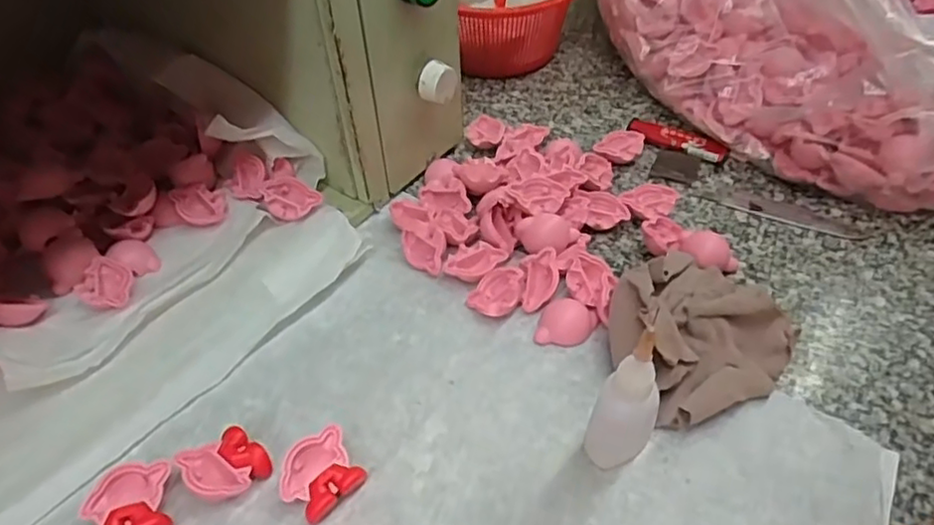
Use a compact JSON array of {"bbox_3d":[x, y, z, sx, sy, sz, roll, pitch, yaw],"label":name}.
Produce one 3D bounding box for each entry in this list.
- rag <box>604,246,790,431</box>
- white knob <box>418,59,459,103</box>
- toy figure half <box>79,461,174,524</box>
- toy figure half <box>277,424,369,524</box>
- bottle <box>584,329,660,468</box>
[{"bbox_3d":[0.125,0.033,0.337,0.090,0.036,0.085,-17,48,-15],"label":"rag"},{"bbox_3d":[-0.019,-0.116,0.406,0.019,0.024,0.022,19,49,19],"label":"white knob"},{"bbox_3d":[-0.152,0.111,0.285,0.034,0.016,0.034,-8,46,-7],"label":"toy figure half"},{"bbox_3d":[-0.068,0.100,0.294,0.035,0.016,0.032,-30,52,-25],"label":"toy figure half"},{"bbox_3d":[0.069,0.064,0.280,0.026,0.075,0.023,8,46,9],"label":"bottle"}]

